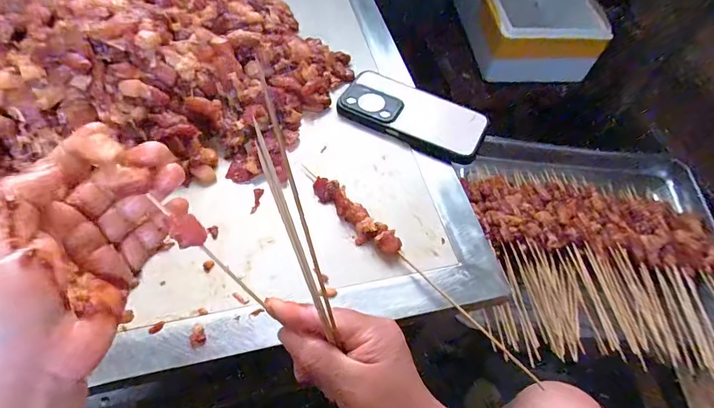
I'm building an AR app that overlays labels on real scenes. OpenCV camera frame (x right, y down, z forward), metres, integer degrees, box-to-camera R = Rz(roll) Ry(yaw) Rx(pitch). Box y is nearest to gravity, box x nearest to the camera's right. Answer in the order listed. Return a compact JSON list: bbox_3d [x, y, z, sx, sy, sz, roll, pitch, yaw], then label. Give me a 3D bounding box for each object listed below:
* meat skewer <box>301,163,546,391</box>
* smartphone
[{"bbox_3d":[0.043,0.050,0.369,0.027,0.017,0.282,-37,66,-25],"label":"meat skewer"},{"bbox_3d":[0.067,-0.108,0.479,0.167,0.015,0.083,24,58,11],"label":"smartphone"}]

